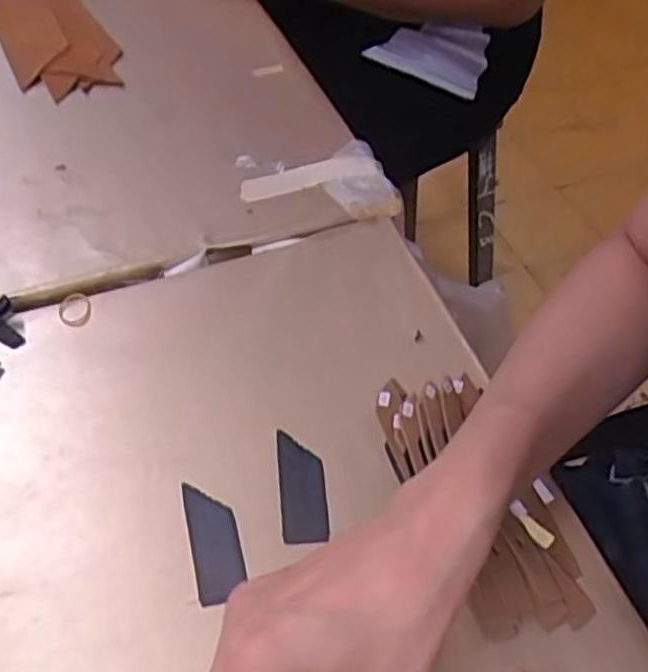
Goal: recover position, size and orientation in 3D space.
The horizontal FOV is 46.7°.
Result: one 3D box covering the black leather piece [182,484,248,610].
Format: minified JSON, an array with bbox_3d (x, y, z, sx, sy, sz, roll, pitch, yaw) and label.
[{"bbox_3d":[-0.055,0.100,0.371,0.023,0.004,0.064,-11,50,-10],"label":"black leather piece"}]

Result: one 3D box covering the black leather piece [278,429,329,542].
[{"bbox_3d":[-0.011,0.076,0.388,0.023,0.004,0.062,1,51,-9],"label":"black leather piece"}]

